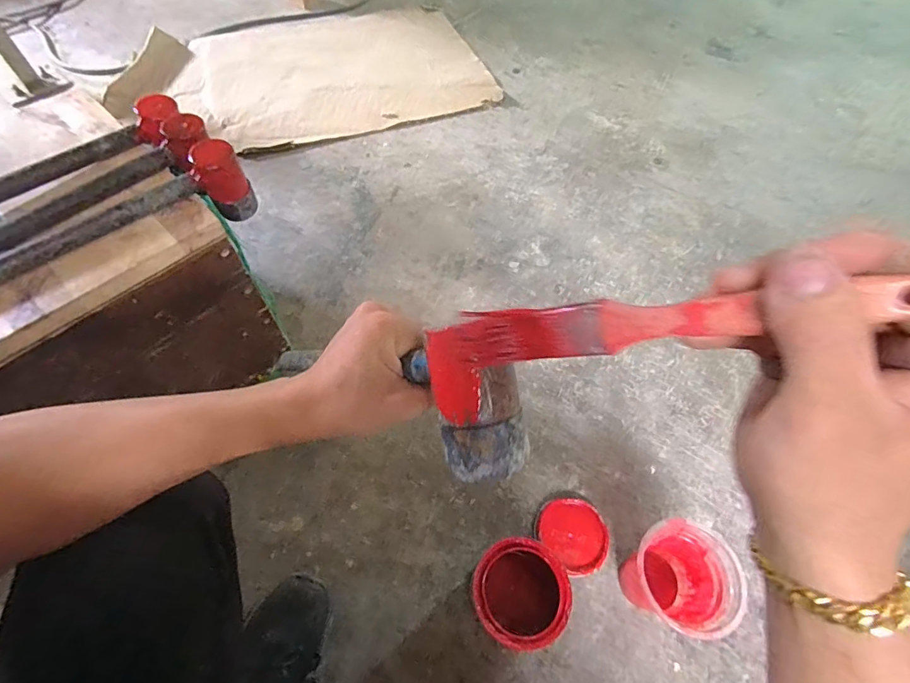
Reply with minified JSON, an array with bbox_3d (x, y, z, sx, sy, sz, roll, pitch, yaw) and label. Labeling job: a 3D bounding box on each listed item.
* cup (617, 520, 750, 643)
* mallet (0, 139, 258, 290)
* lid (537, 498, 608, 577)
[{"bbox_3d":[0.254,0.287,0.542,0.104,0.142,0.096,1,60,-2],"label":"cup"},{"bbox_3d":[-0.358,-0.099,0.452,0.051,0.080,0.320,40,66,18],"label":"mallet"},{"bbox_3d":[0.167,0.268,0.621,0.083,0.019,0.099,-39,69,-22],"label":"lid"}]

